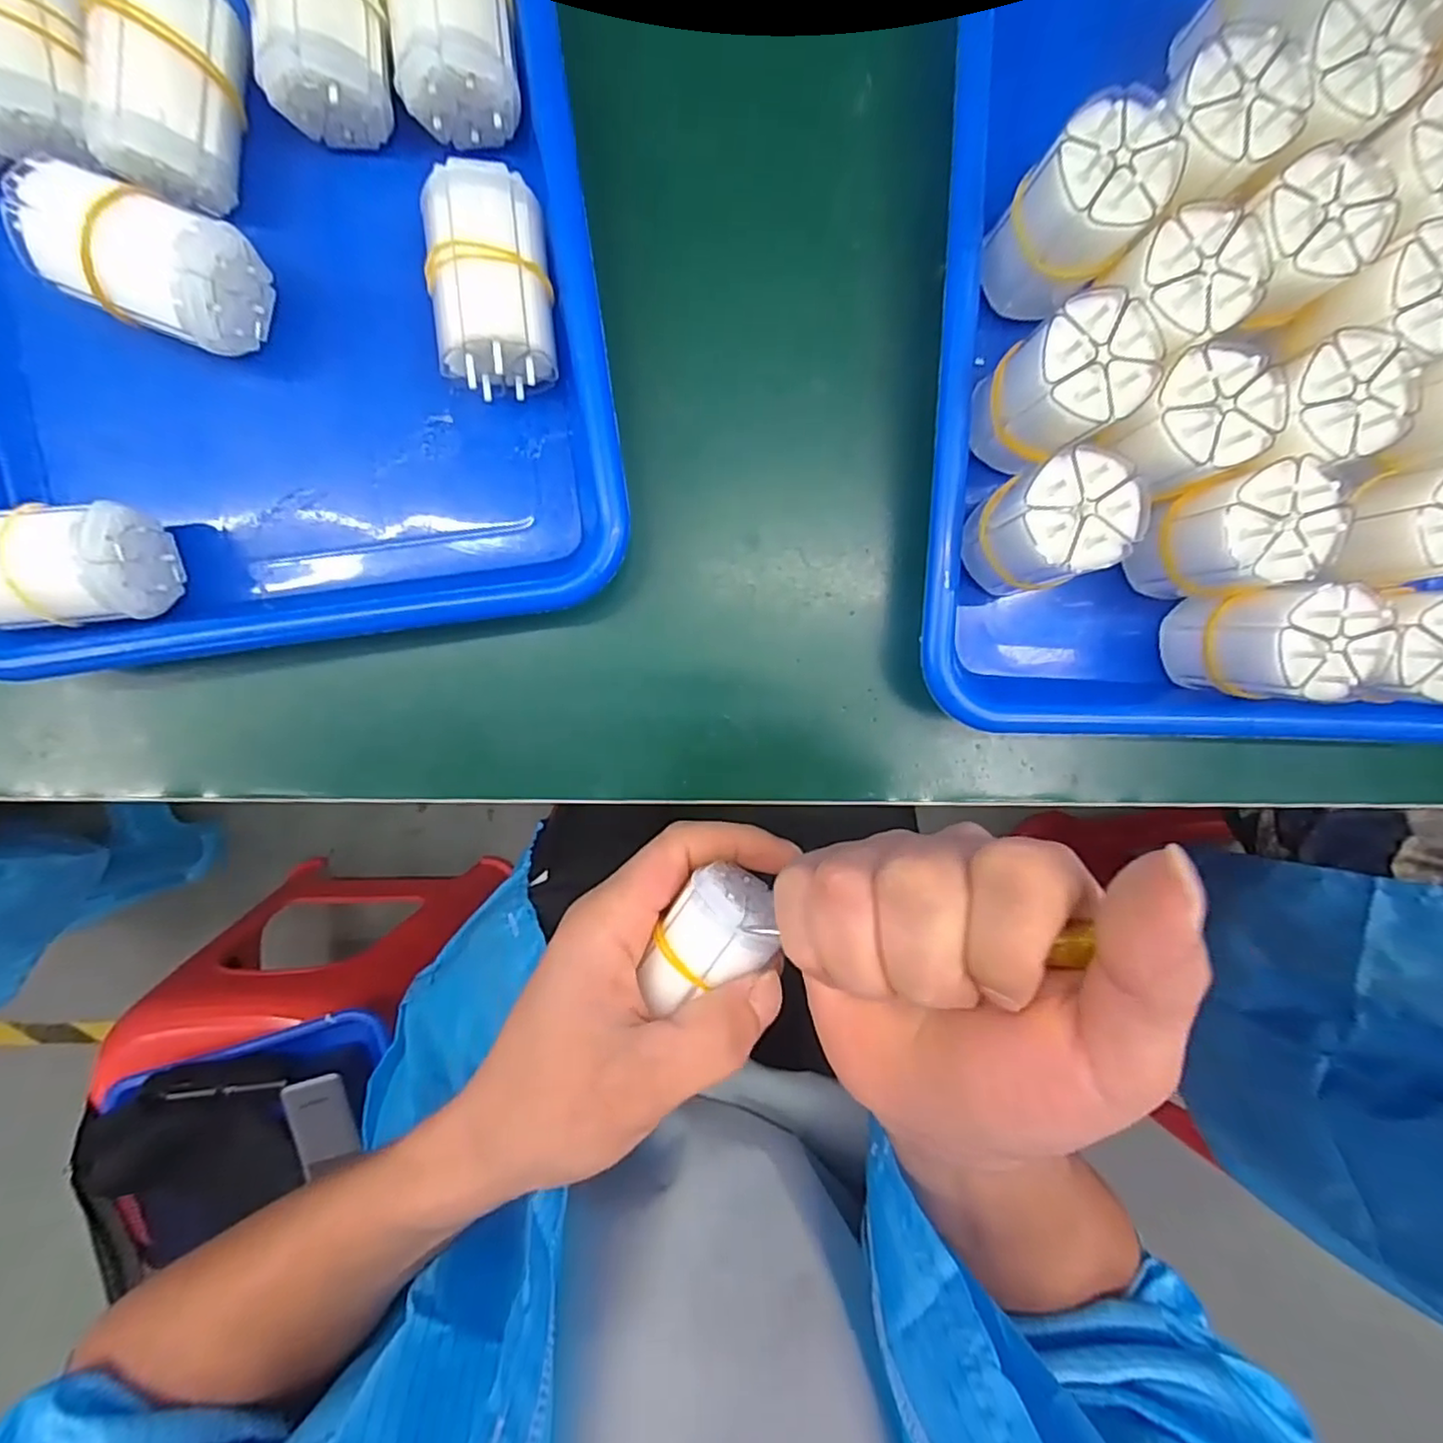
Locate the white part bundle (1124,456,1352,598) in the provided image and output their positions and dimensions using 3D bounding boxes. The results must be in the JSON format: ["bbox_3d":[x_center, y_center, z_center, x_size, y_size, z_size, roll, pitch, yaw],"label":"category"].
[{"bbox_3d":[0.173,-0.063,0.222,0.035,0.059,0.036,-13,94,-1],"label":"white part bundle"}]

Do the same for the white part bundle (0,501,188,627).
[{"bbox_3d":[-0.232,-0.054,0.225,0.057,0.044,0.038,-4,94,-1],"label":"white part bundle"}]

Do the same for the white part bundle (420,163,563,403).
[{"bbox_3d":[-0.077,-0.148,0.223,0.035,0.041,0.062,-2,94,-1],"label":"white part bundle"}]

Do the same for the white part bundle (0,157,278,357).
[{"bbox_3d":[-0.191,-0.152,0.217,0.058,0.040,0.038,18,93,-3],"label":"white part bundle"}]

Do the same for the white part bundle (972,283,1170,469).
[{"bbox_3d":[0.113,-0.112,0.220,0.041,0.054,0.037,-30,94,1],"label":"white part bundle"}]

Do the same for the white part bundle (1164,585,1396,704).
[{"bbox_3d":[0.195,-0.027,0.229,0.039,0.054,0.037,1,94,-2],"label":"white part bundle"}]

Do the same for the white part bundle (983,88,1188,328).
[{"bbox_3d":[0.117,-0.168,0.215,0.038,0.054,0.037,0,94,-2],"label":"white part bundle"}]

